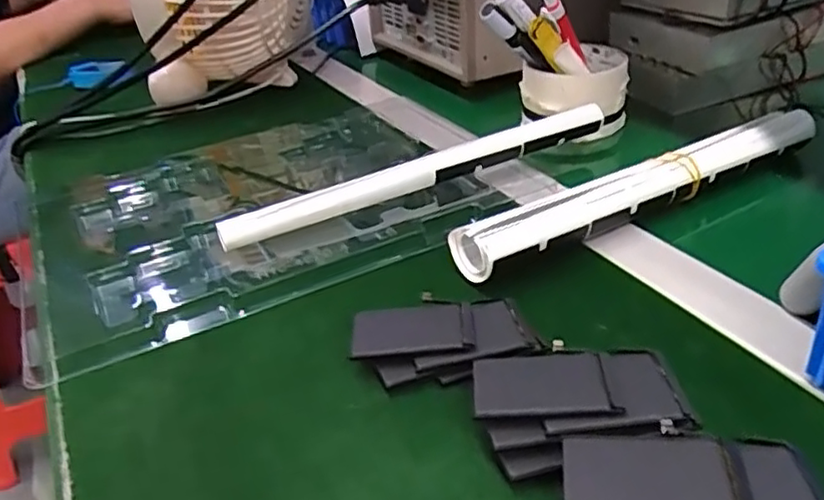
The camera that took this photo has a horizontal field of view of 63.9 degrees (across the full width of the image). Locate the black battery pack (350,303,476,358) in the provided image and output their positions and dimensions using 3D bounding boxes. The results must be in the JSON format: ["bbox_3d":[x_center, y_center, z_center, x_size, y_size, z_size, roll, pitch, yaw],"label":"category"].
[{"bbox_3d":[0.000,0.039,0.324,0.059,0.004,0.034,-5,34,3],"label":"black battery pack"}]

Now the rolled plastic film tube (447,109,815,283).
[{"bbox_3d":[0.160,-0.044,0.425,0.301,0.031,0.032,-21,35,-22],"label":"rolled plastic film tube"}]

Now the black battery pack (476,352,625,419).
[{"bbox_3d":[0.053,0.056,0.276,0.054,0.004,0.034,-5,32,7],"label":"black battery pack"}]

